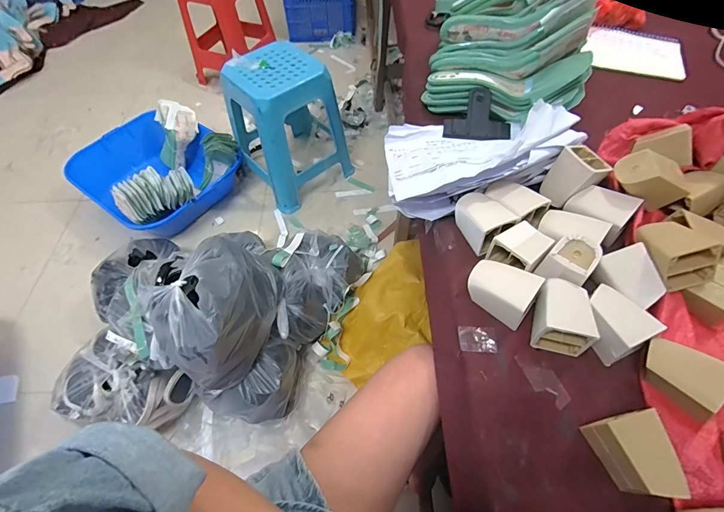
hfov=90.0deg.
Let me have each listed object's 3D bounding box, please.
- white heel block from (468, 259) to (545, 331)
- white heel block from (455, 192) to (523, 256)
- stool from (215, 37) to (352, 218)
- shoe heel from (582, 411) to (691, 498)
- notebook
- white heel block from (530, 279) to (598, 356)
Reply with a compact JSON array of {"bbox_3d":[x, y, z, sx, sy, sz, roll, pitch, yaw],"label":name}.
[{"bbox_3d":[0.178,0.046,0.466,0.082,0.056,0.061,33,64,21],"label":"white heel block"},{"bbox_3d":[0.170,-0.052,0.525,0.068,0.047,0.088,-29,61,-16],"label":"white heel block"},{"bbox_3d":[-0.296,-0.495,1.406,0.345,0.469,0.353,-39,64,-21],"label":"stool"},{"bbox_3d":[0.273,0.199,0.358,0.053,0.050,0.074,-12,57,-6],"label":"shoe heel"},{"bbox_3d":[0.592,-0.448,0.790,0.189,0.014,0.144,16,66,13],"label":"notebook"},{"bbox_3d":[0.244,0.071,0.444,0.060,0.058,0.077,12,58,10],"label":"white heel block"}]

